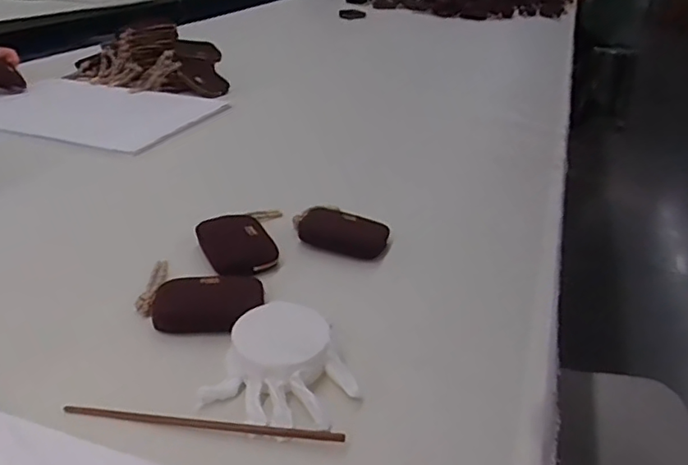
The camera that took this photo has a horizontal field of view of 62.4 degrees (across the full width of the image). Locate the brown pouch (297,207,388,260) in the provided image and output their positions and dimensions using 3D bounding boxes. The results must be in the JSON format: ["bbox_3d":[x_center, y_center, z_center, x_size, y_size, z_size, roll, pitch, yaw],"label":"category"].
[{"bbox_3d":[-0.004,0.004,0.780,0.137,0.034,0.078,14,31,21],"label":"brown pouch"}]

